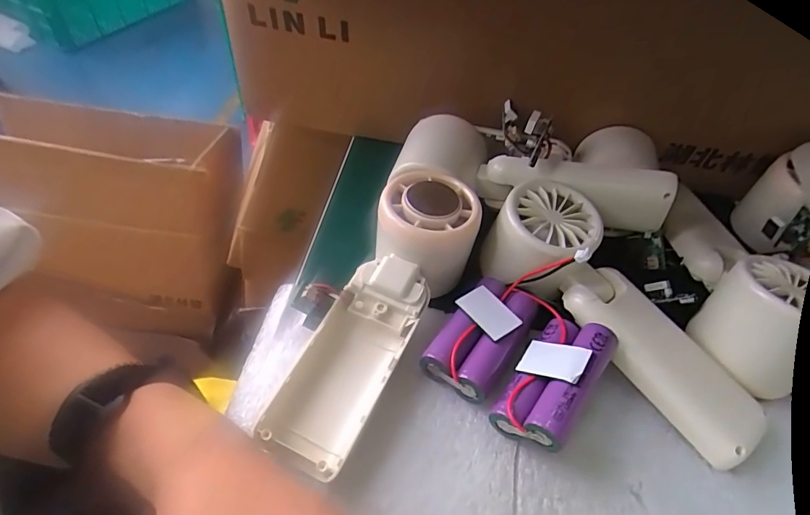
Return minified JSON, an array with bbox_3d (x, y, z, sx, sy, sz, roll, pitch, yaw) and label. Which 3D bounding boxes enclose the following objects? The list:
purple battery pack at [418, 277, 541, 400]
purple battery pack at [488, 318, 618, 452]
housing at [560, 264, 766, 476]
[{"bbox_3d":[0.040,0.040,0.242,0.035,0.022,0.066,29,54,19],"label":"purple battery pack"},{"bbox_3d":[0.072,0.058,0.221,0.036,0.024,0.065,7,39,45],"label":"purple battery pack"},{"bbox_3d":[0.128,0.052,0.236,0.038,0.029,0.102,-30,59,-27],"label":"housing"}]

